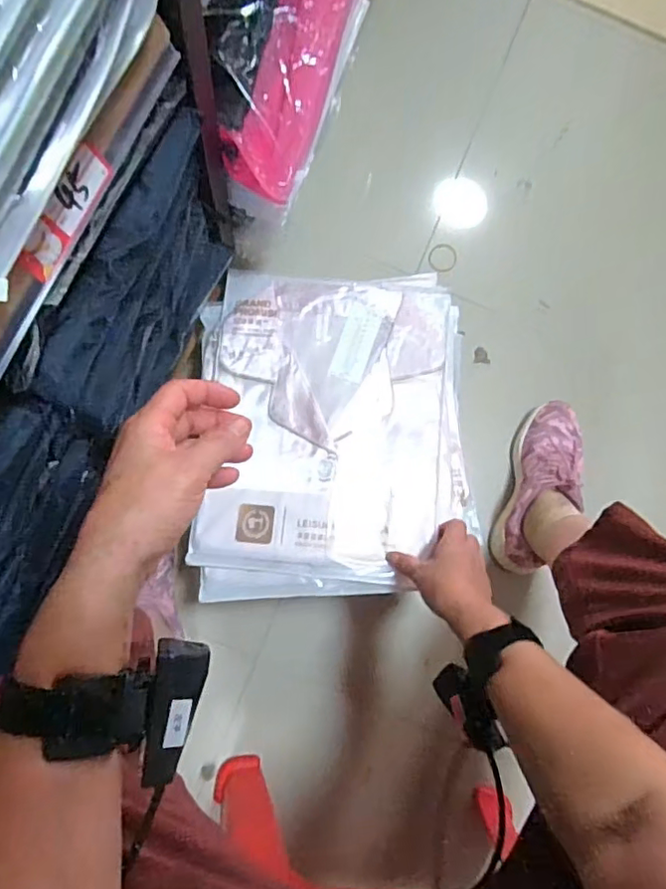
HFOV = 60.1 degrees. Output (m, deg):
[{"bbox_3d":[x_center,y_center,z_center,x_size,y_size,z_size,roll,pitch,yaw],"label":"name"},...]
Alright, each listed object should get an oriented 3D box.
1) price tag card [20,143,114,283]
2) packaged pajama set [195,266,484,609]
[{"bbox_3d":[-0.164,-0.144,0.353,0.004,0.029,0.087,19,72,20],"label":"price tag card"},{"bbox_3d":[0.004,-0.019,0.661,0.309,0.066,0.371,1,83,-4],"label":"packaged pajama set"}]

